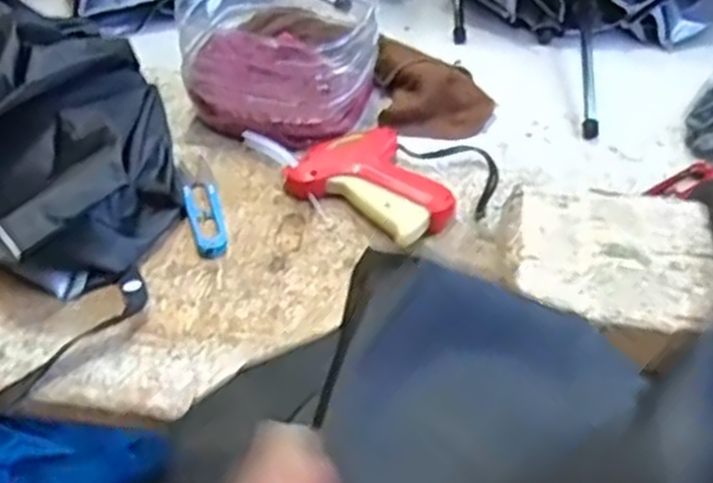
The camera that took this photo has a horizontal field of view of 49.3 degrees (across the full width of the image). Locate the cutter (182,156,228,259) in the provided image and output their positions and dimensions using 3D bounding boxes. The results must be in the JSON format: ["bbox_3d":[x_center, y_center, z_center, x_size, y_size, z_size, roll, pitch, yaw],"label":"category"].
[{"bbox_3d":[-0.119,-0.029,0.596,0.025,0.012,0.113,-12,44,-10],"label":"cutter"}]

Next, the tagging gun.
[{"bbox_3d":[0.020,-0.048,0.603,0.125,0.028,0.088,26,50,27],"label":"tagging gun"}]

